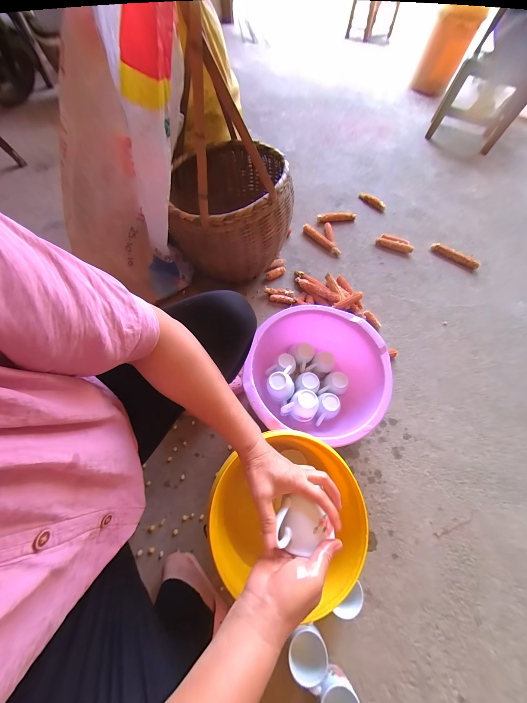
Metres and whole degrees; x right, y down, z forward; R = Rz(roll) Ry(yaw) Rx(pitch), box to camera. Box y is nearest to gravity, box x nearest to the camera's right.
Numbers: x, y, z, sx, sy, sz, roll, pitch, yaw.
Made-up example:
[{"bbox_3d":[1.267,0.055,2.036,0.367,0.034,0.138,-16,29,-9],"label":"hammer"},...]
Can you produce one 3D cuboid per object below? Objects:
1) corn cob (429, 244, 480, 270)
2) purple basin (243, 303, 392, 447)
[{"bbox_3d":[0.815,-0.406,0.981,0.198,0.032,0.030,31,69,12],"label":"corn cob"},{"bbox_3d":[0.141,0.067,0.659,0.349,0.187,0.347,0,66,-1],"label":"purple basin"}]

